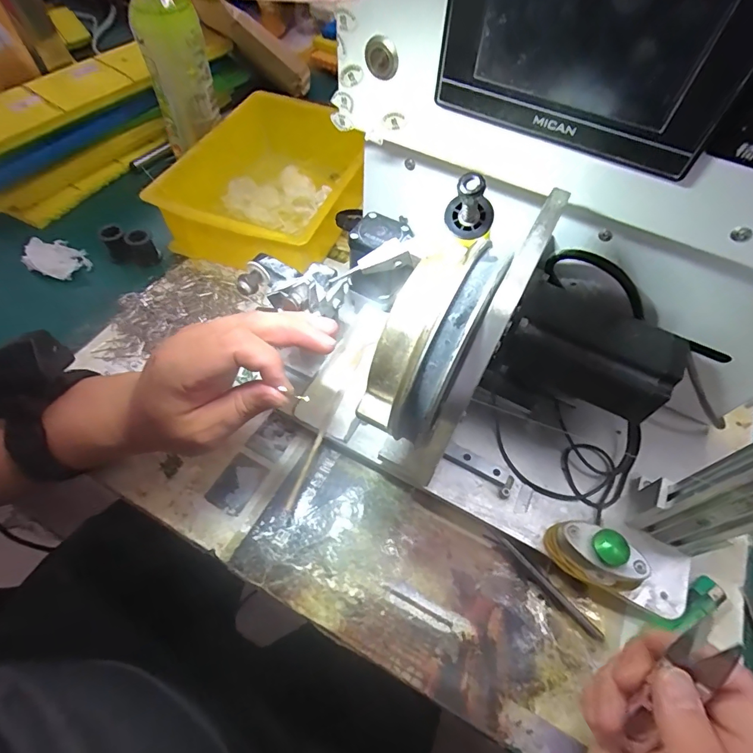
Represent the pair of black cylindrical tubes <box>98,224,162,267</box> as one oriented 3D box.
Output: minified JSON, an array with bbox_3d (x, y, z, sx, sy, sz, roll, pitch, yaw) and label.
[{"bbox_3d":[-0.265,-0.140,0.466,0.052,0.039,0.022,5,57,0],"label":"pair of black cylindrical tubes"}]

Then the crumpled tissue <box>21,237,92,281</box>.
[{"bbox_3d":[-0.341,-0.125,0.463,0.065,0.024,0.043,23,59,11],"label":"crumpled tissue"}]

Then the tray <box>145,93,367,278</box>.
[{"bbox_3d":[-0.111,-0.215,0.491,0.175,0.076,0.228,18,58,7],"label":"tray"}]

